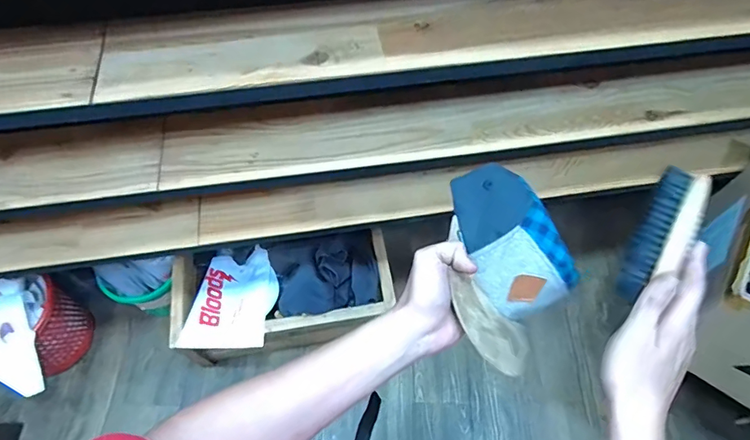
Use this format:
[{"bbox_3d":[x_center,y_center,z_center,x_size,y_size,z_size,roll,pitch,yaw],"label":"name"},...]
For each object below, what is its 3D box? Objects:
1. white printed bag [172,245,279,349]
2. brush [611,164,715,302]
[{"bbox_3d":[-0.424,0.233,1.375,0.241,0.116,0.337,3,61,0],"label":"white printed bag"},{"bbox_3d":[0.258,0.016,0.408,0.037,0.036,0.124,26,101,12],"label":"brush"}]

